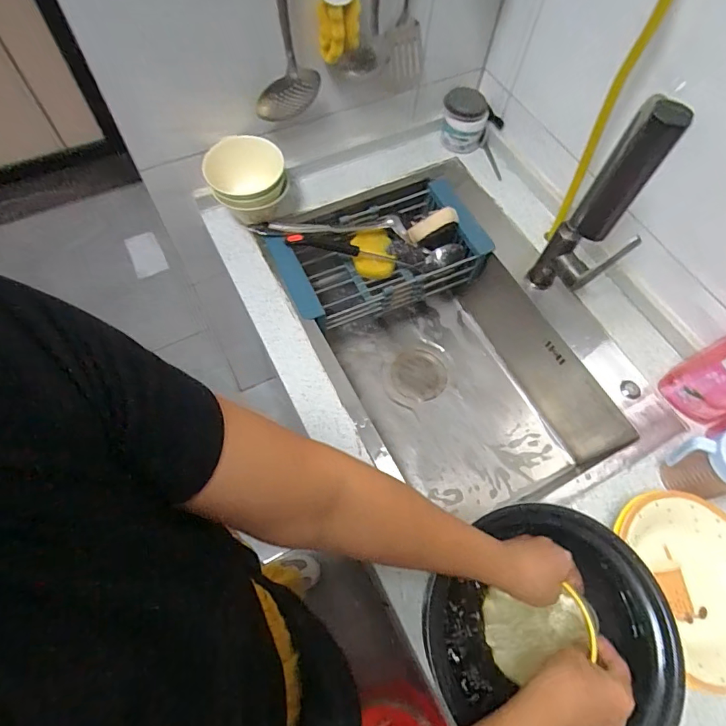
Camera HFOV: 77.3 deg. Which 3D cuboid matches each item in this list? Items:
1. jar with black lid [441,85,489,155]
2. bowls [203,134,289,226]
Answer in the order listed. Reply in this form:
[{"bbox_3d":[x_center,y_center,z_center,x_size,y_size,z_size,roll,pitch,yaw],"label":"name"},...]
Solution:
[{"bbox_3d":[0.201,-0.478,0.898,0.080,0.081,0.080,1,64,-3],"label":"jar with black lid"},{"bbox_3d":[-0.192,-0.291,0.765,0.119,0.141,0.116,1,64,-3],"label":"bowls"}]

